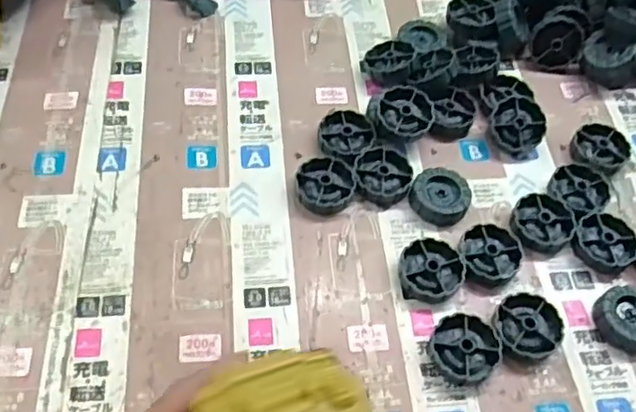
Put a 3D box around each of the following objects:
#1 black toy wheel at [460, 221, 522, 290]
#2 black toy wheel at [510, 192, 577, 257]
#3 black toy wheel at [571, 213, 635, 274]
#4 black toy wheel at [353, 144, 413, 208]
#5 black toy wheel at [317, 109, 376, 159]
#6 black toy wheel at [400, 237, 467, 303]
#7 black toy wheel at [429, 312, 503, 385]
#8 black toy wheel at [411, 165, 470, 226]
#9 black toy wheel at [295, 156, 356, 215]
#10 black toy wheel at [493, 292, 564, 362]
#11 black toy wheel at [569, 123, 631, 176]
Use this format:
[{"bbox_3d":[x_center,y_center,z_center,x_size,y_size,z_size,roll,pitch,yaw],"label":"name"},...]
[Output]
[{"bbox_3d":[0.108,0.029,0.401,0.037,0.012,0.044,11,57,5],"label":"black toy wheel"},{"bbox_3d":[0.144,0.011,0.414,0.039,0.011,0.041,1,56,-2],"label":"black toy wheel"},{"bbox_3d":[0.183,0.024,0.410,0.037,0.010,0.038,1,56,-2],"label":"black toy wheel"},{"bbox_3d":[0.043,-0.022,0.428,0.038,0.013,0.044,-12,58,-10],"label":"black toy wheel"},{"bbox_3d":[0.019,-0.050,0.450,0.039,0.009,0.046,-5,57,-6],"label":"black toy wheel"},{"bbox_3d":[0.069,0.039,0.390,0.039,0.012,0.040,1,56,-2],"label":"black toy wheel"},{"bbox_3d":[0.084,0.081,0.368,0.039,0.012,0.039,1,56,-2],"label":"black toy wheel"},{"bbox_3d":[0.080,-0.006,0.422,0.038,0.013,0.039,1,56,-2],"label":"black toy wheel"},{"bbox_3d":[0.005,-0.014,0.421,0.037,0.010,0.038,1,56,-2],"label":"black toy wheel"},{"bbox_3d":[0.121,0.071,0.374,0.039,0.014,0.038,1,56,-2],"label":"black toy wheel"},{"bbox_3d":[0.198,-0.039,0.449,0.038,0.014,0.036,1,56,-2],"label":"black toy wheel"}]

